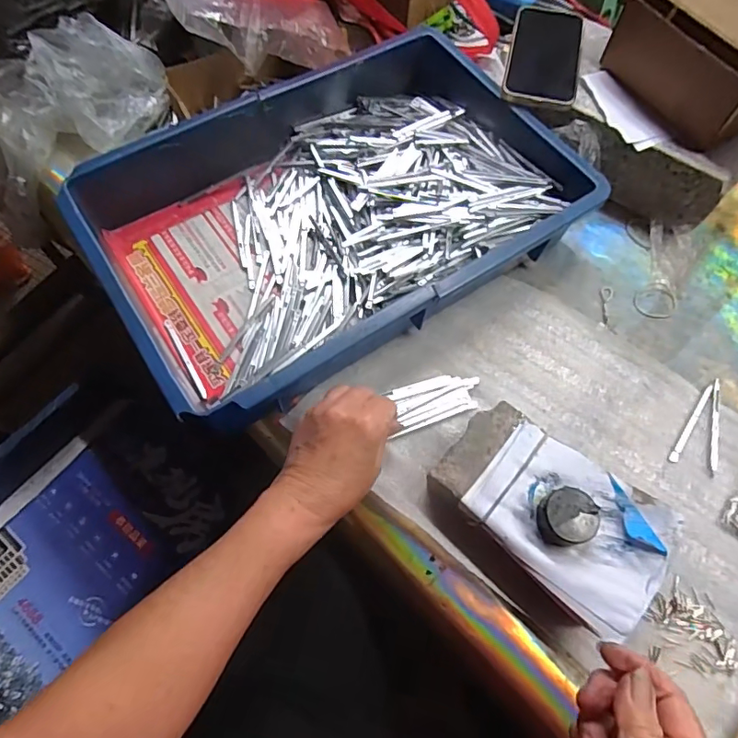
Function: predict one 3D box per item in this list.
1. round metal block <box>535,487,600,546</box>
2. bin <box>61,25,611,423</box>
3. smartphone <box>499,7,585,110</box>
[{"bbox_3d":[0.144,0.107,0.373,0.039,0.022,0.038,1,64,-1],"label":"round metal block"},{"bbox_3d":[-0.030,-0.151,0.501,0.430,0.086,0.283,-31,69,-15],"label":"bin"},{"bbox_3d":[0.185,-0.329,0.541,0.074,0.013,0.140,13,65,5],"label":"smartphone"}]

